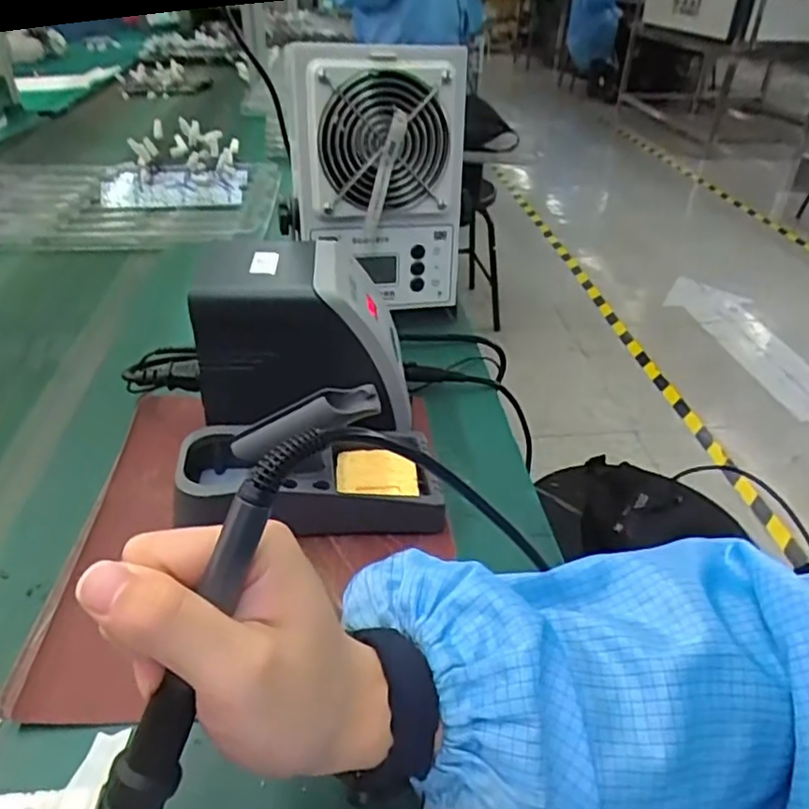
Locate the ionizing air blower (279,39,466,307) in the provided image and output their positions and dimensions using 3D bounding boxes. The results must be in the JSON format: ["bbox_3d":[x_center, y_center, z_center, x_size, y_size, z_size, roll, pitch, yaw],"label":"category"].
[{"bbox_3d":[-0.023,-0.201,0.610,0.153,0.233,0.085,1,34,1],"label":"ionizing air blower"}]

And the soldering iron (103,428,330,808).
[{"bbox_3d":[-0.075,0.097,0.217,0.021,0.195,0.024,26,6,32],"label":"soldering iron"}]

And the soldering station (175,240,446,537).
[{"bbox_3d":[-0.068,-0.019,0.454,0.160,0.121,0.195,-4,35,-7],"label":"soldering station"}]

